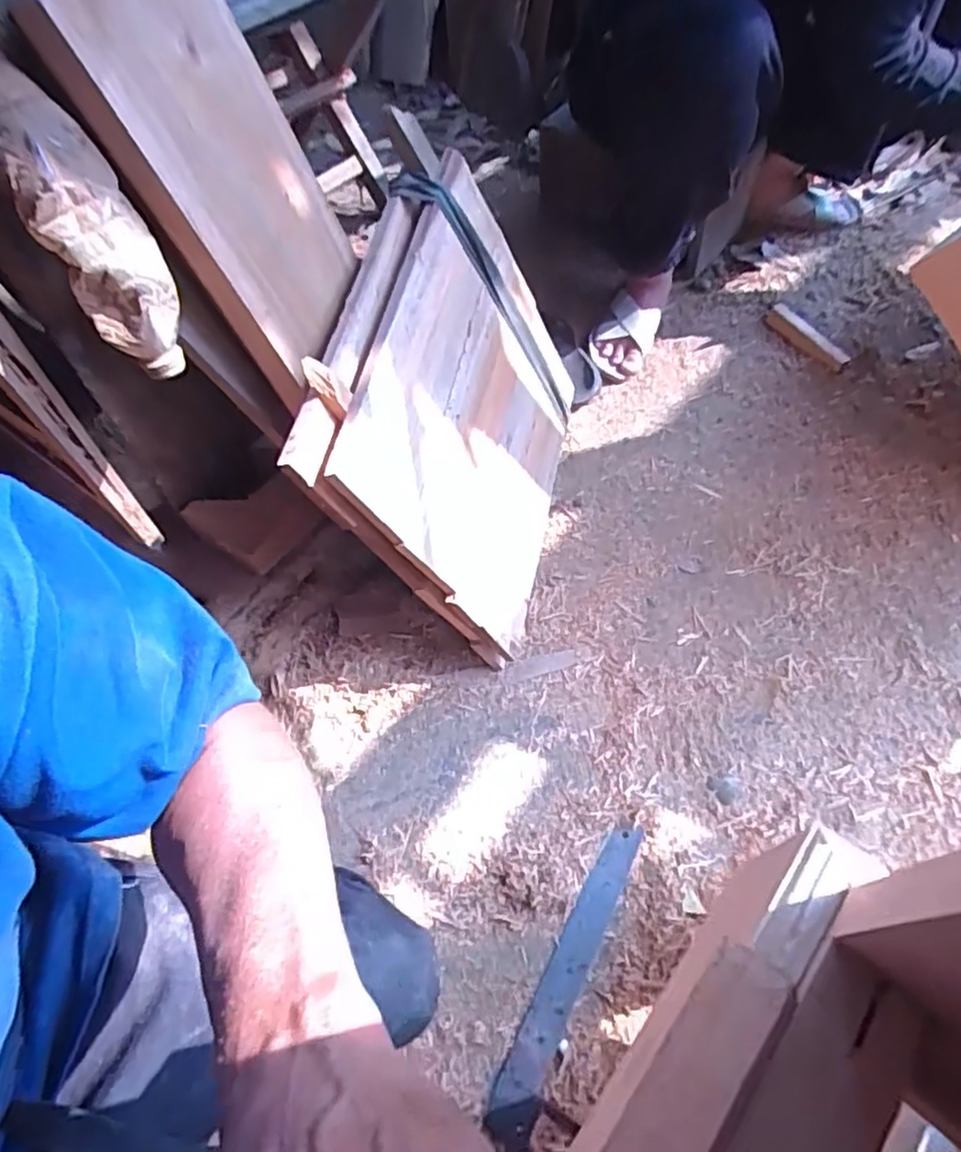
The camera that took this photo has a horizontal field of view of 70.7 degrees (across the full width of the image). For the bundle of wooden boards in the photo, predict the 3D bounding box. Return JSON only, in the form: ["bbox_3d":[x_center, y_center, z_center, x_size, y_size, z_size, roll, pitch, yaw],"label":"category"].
[{"bbox_3d":[-0.013,-0.207,0.785,0.070,0.424,0.488,-2,61,30],"label":"bundle of wooden boards"}]

